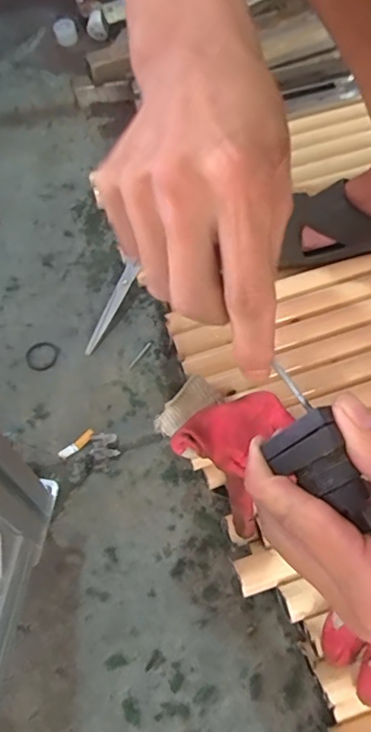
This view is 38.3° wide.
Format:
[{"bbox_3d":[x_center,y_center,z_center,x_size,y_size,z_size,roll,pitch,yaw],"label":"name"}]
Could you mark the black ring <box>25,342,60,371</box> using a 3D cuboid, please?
[{"bbox_3d":[-0.155,-0.011,0.576,0.036,0.004,0.035,-1,60,3],"label":"black ring"}]

